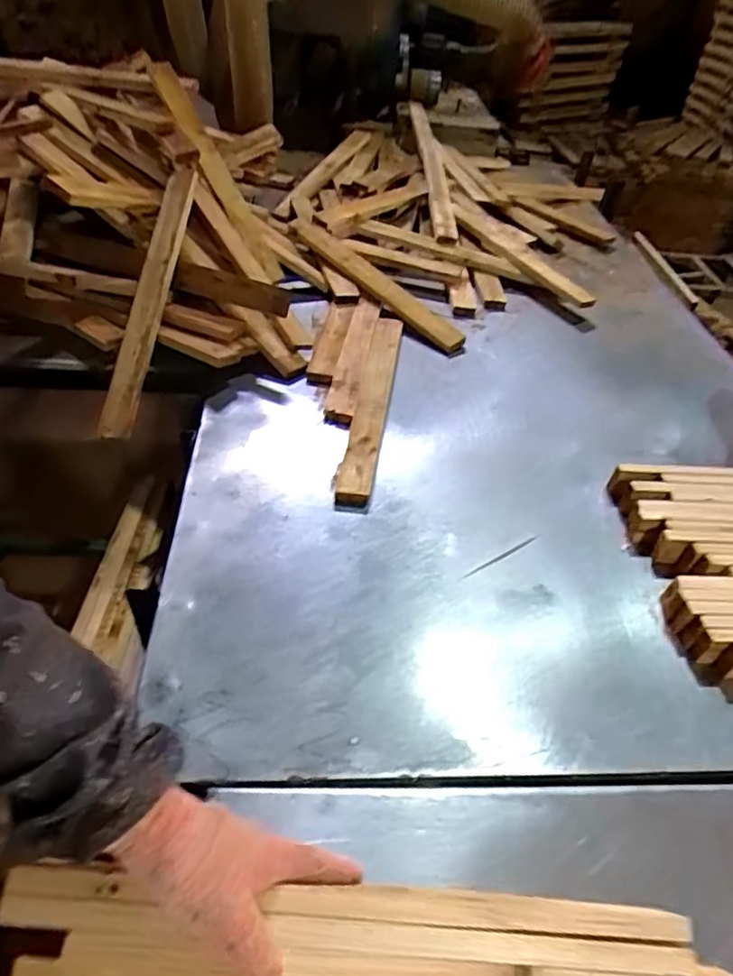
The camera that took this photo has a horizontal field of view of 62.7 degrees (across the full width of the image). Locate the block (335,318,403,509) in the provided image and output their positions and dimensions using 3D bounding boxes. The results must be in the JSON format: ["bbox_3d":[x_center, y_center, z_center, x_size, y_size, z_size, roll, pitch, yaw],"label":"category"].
[{"bbox_3d":[0.012,-0.160,0.980,0.053,0.030,0.493,3,44,8],"label":"block"}]

